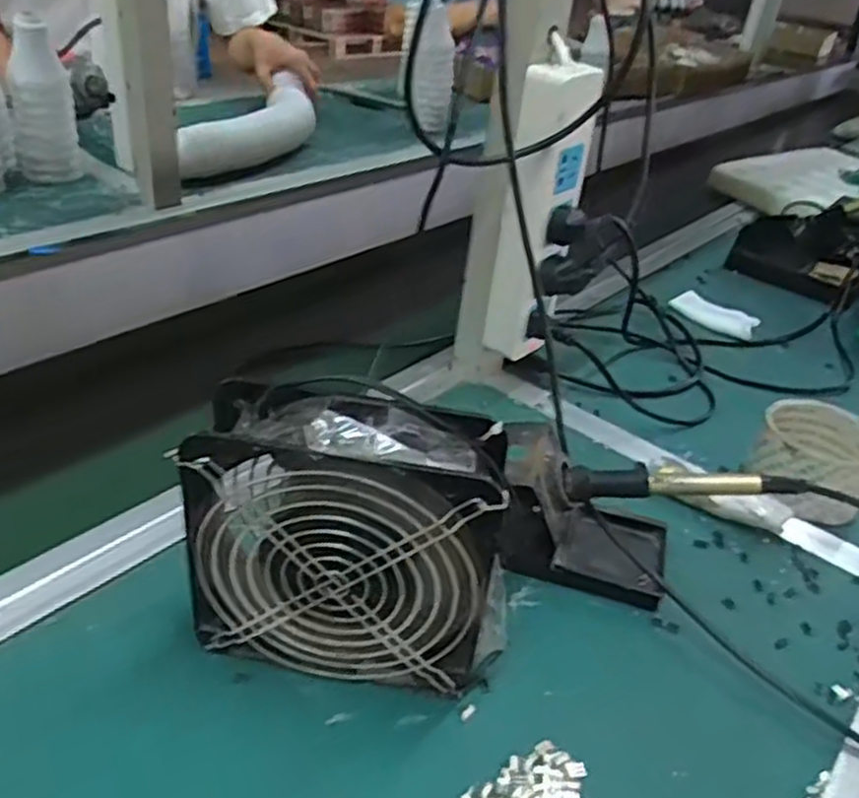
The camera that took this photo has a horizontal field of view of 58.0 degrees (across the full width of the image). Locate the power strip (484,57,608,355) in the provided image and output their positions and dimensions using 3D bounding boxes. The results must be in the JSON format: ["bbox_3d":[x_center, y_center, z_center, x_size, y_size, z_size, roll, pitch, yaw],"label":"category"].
[{"bbox_3d":[0.082,-0.140,0.592,0.054,0.213,0.050,20,35,18],"label":"power strip"}]

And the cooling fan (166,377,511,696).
[{"bbox_3d":[-0.040,0.072,0.394,0.152,0.154,0.060,10,33,4],"label":"cooling fan"}]

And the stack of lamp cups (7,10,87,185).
[{"bbox_3d":[-0.472,-0.362,0.942,0.071,0.182,0.061,-10,37,-24],"label":"stack of lamp cups"}]

